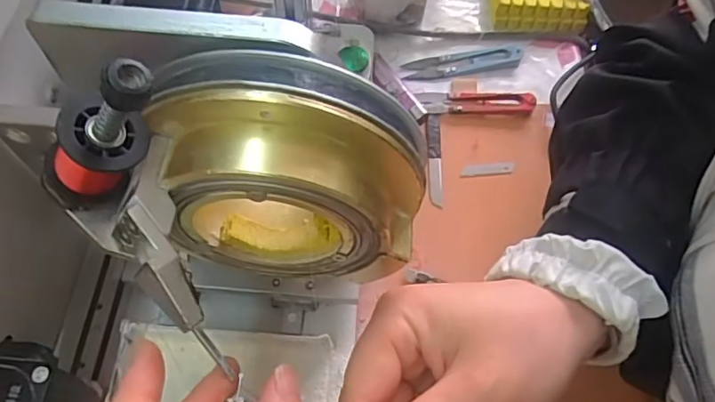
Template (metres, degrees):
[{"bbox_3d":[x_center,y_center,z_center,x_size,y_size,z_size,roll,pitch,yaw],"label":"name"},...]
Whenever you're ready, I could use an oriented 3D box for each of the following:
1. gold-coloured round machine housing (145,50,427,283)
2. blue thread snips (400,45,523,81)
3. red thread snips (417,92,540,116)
[{"bbox_3d":[-0.024,-0.006,0.211,0.099,0.095,0.046,4,61,-1],"label":"gold-coloured round machine housing"},{"bbox_3d":[0.087,-0.115,0.447,0.098,0.010,0.021,-8,62,-7],"label":"blue thread snips"},{"bbox_3d":[0.095,-0.079,0.426,0.087,0.012,0.023,0,61,-3],"label":"red thread snips"}]

